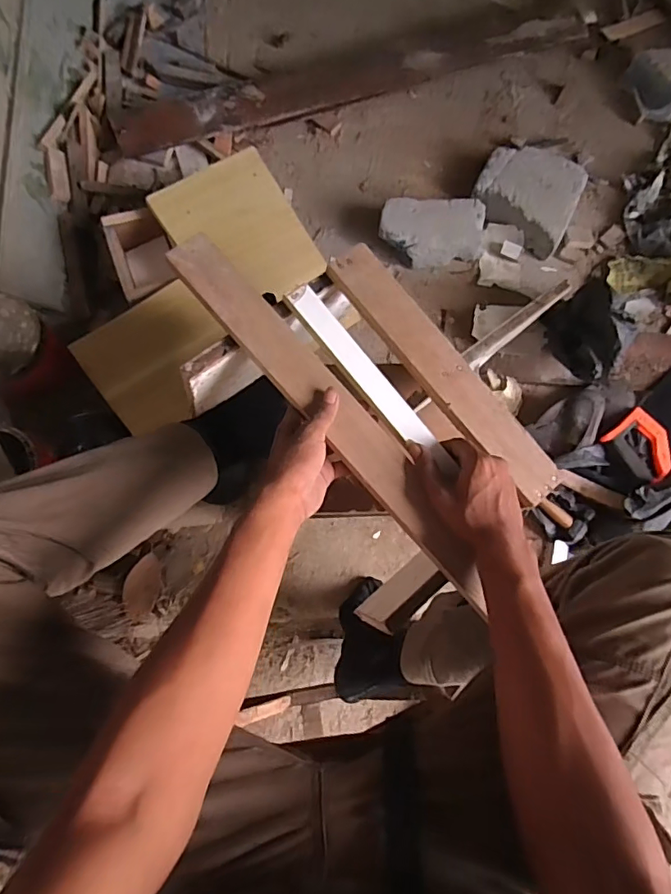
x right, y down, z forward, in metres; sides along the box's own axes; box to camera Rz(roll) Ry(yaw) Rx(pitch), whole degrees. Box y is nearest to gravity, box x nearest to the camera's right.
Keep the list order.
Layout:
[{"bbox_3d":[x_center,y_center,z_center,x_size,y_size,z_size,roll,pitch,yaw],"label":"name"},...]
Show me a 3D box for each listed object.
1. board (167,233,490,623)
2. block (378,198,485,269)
[{"bbox_3d":[-0.003,-0.039,0.527,0.058,0.018,0.463,-40,86,-7],"label":"board"},{"bbox_3d":[0.195,-0.431,1.041,0.210,0.071,0.124,0,79,0],"label":"block"}]

